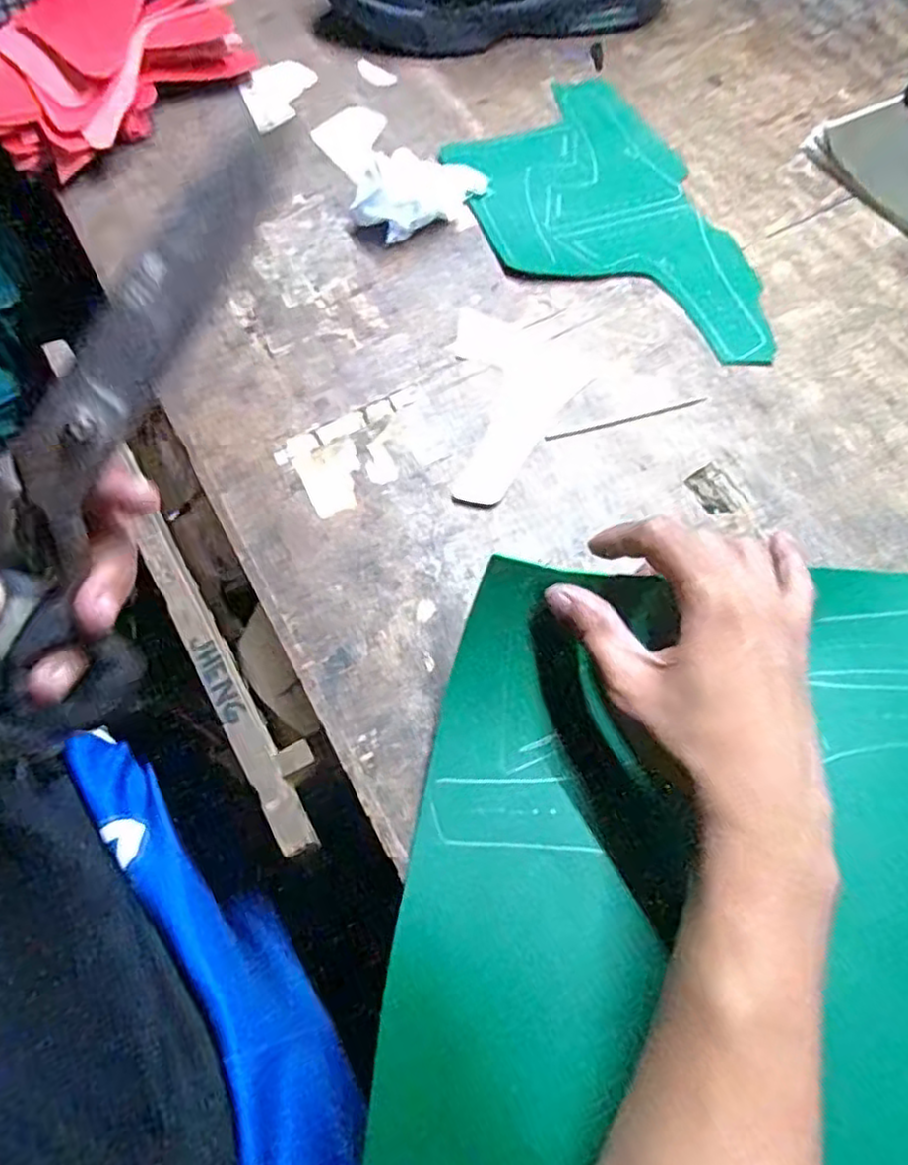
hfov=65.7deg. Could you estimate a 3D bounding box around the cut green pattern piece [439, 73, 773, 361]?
[{"bbox_3d":[0.107,-0.253,0.501,0.157,0.007,0.287,-20,68,-8],"label":"cut green pattern piece"}]

